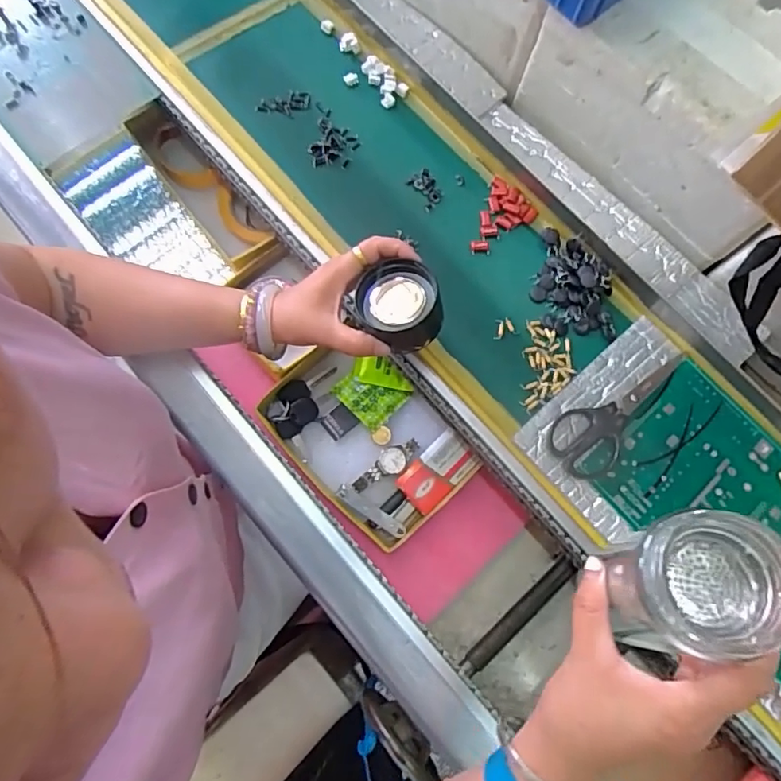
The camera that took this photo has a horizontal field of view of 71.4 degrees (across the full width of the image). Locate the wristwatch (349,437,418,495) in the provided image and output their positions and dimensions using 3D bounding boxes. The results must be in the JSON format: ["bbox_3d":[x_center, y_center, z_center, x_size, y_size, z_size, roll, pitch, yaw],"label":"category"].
[{"bbox_3d":[-0.005,0.076,0.553,0.078,0.007,0.026,-32,79,-10],"label":"wristwatch"}]

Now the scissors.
[{"bbox_3d":[0.206,0.016,0.484,0.151,0.013,0.057,-39,80,-12],"label":"scissors"}]

